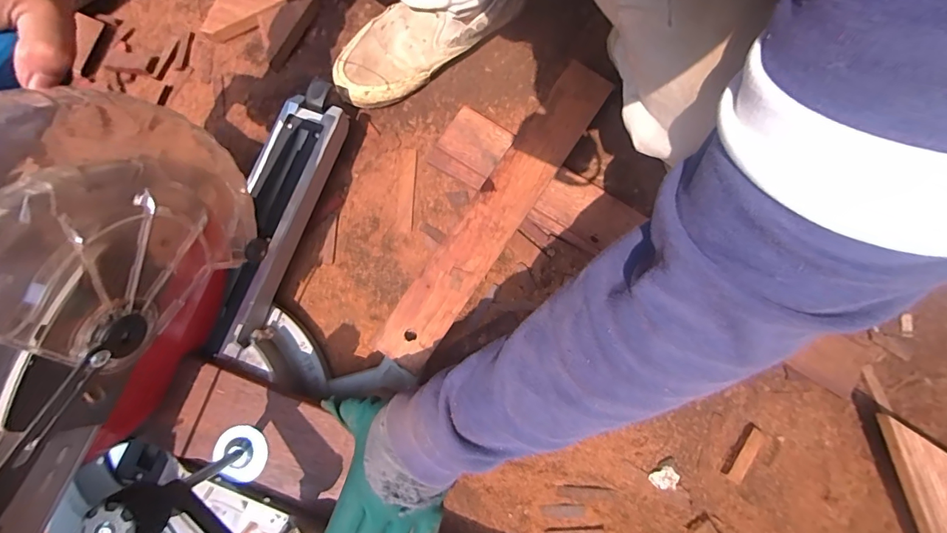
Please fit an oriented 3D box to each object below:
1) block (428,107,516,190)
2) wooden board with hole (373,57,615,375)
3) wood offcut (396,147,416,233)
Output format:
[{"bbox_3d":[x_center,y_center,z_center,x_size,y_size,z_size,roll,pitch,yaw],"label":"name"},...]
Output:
[{"bbox_3d":[-0.003,-0.150,0.552,0.080,0.035,0.080,31,80,5],"label":"block"},{"bbox_3d":[0.029,-0.070,0.516,0.067,0.022,0.424,34,83,7],"label":"wooden board with hole"},{"bbox_3d":[-0.088,-0.100,0.559,0.021,0.006,0.110,3,79,-1],"label":"wood offcut"}]

